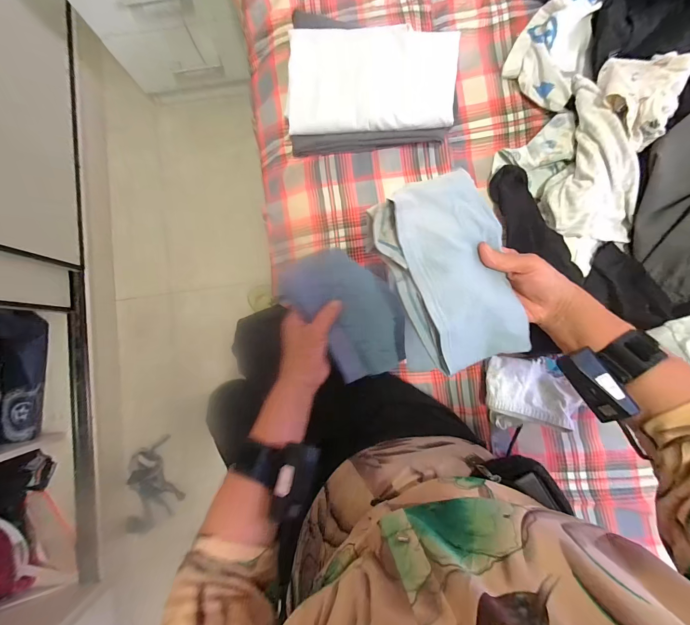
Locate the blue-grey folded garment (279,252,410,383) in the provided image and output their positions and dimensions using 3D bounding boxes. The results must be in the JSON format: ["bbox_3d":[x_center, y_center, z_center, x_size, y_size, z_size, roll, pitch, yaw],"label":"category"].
[{"bbox_3d":[0.007,0.001,0.411,0.130,0.040,0.187,-36,98,-24],"label":"blue-grey folded garment"}]

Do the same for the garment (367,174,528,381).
[{"bbox_3d":[0.115,-0.037,0.331,0.141,0.046,0.212,-21,96,-9],"label":"garment"}]

